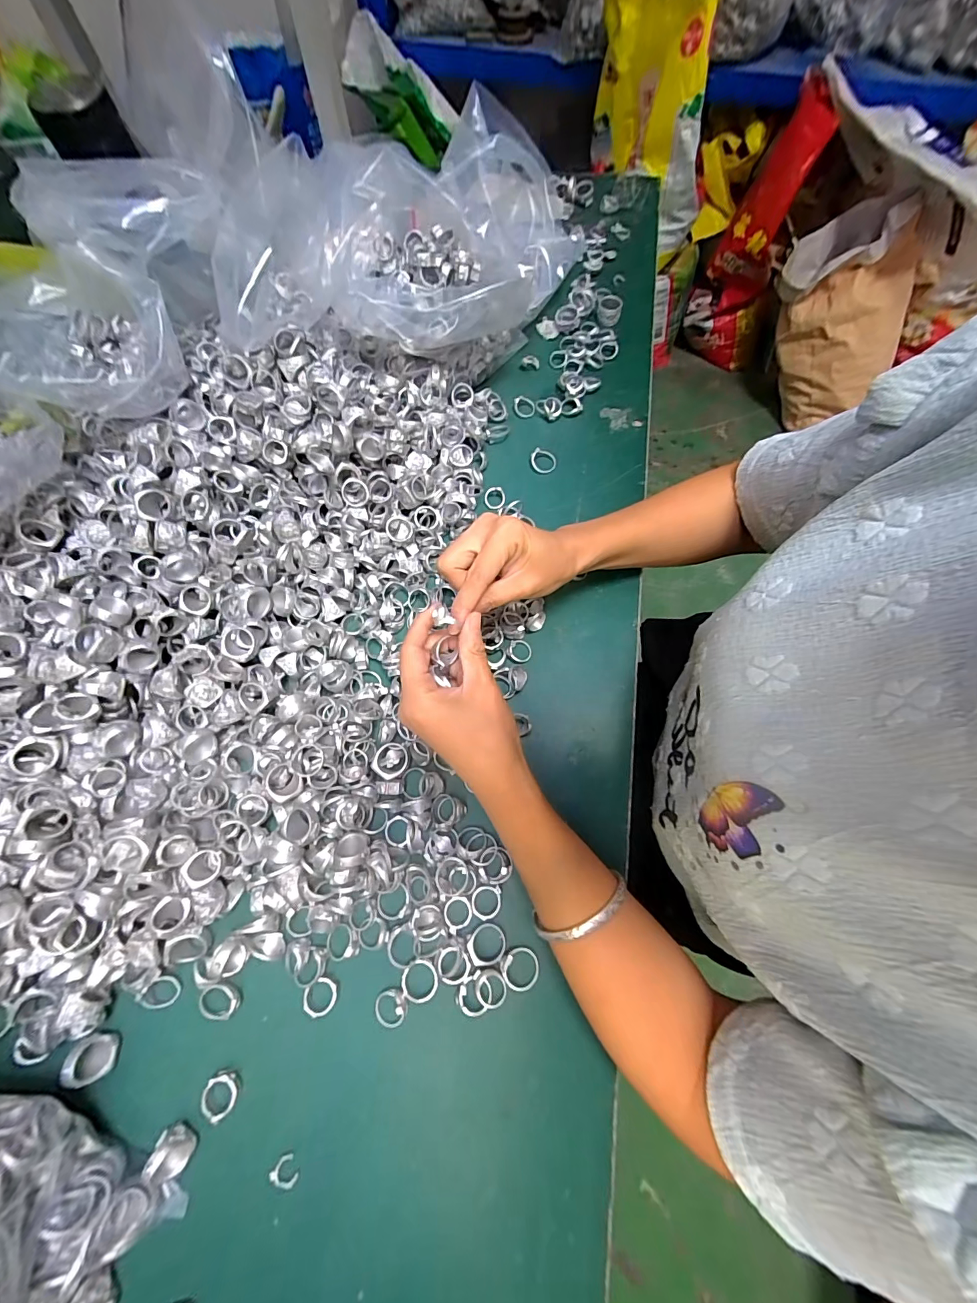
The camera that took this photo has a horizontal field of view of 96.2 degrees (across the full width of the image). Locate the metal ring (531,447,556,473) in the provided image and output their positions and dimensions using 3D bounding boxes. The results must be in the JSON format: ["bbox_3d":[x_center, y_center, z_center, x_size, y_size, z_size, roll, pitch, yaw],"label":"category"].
[{"bbox_3d":[0.058,-0.200,0.458,0.026,0.005,0.027,1,82,-8],"label":"metal ring"}]

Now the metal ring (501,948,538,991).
[{"bbox_3d":[0.022,0.219,0.300,0.026,0.008,0.024,0,69,0],"label":"metal ring"}]

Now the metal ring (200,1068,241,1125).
[{"bbox_3d":[-0.172,0.284,0.280,0.021,0.009,0.025,42,74,14],"label":"metal ring"}]

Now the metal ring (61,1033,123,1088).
[{"bbox_3d":[-0.256,0.263,0.282,0.006,0.027,0.025,-30,51,32],"label":"metal ring"}]

